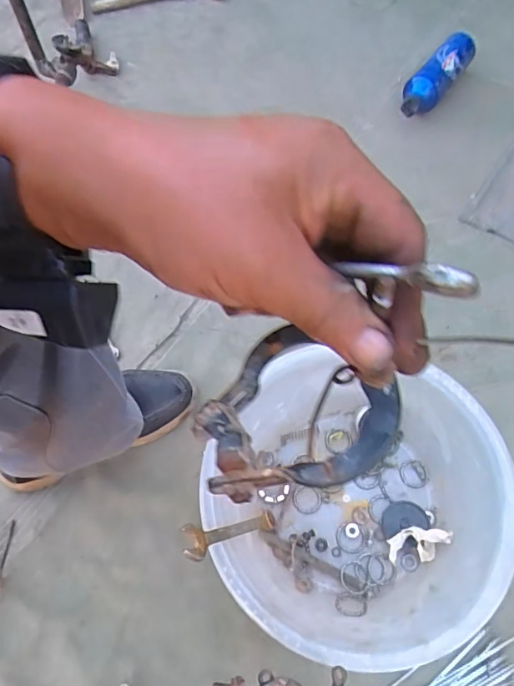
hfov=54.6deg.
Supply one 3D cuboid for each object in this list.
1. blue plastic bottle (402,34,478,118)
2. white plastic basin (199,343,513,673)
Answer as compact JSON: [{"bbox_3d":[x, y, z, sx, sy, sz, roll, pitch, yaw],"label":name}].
[{"bbox_3d":[0.333,-0.492,0.909,0.058,0.066,0.221,36,67,18],"label":"blue plastic bottle"},{"bbox_3d":[0.126,0.191,0.587,0.299,0.122,0.312,0,61,0],"label":"white plastic basin"}]

